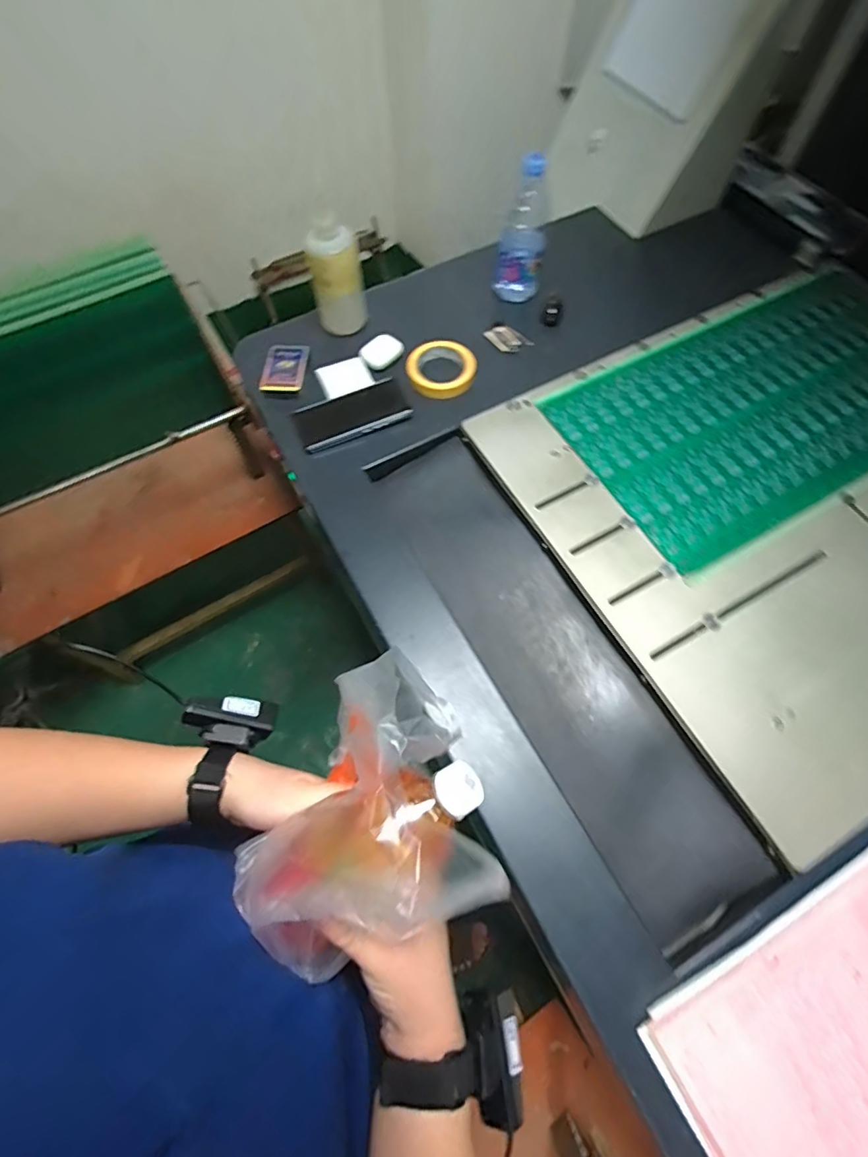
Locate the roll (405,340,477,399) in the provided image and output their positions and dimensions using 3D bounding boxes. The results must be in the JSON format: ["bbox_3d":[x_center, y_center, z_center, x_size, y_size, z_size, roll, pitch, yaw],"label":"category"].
[{"bbox_3d":[0.008,-0.324,0.788,0.100,0.030,0.099,-1,65,1],"label":"roll"}]

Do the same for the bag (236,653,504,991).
[{"bbox_3d":[-0.058,0.147,0.331,0.169,0.089,0.173,-23,66,-9],"label":"bag"}]

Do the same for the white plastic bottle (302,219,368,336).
[{"bbox_3d":[-0.146,-0.450,0.770,0.076,0.148,0.060,-11,65,-3],"label":"white plastic bottle"}]

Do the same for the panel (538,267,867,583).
[{"bbox_3d":[0.501,-0.263,0.751,0.613,0.009,0.329,-27,67,-12],"label":"panel"}]

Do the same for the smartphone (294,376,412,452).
[{"bbox_3d":[-0.123,-0.244,0.759,0.163,0.005,0.077,-23,72,-5],"label":"smartphone"}]

